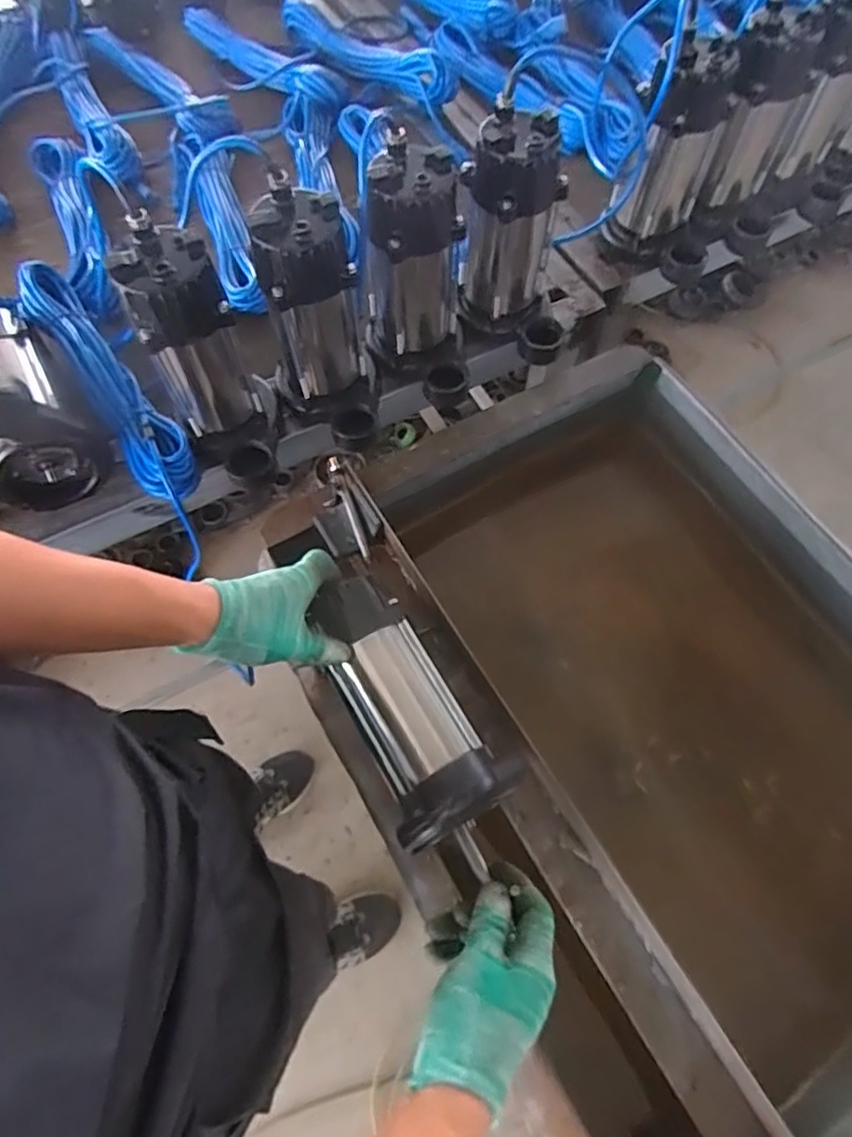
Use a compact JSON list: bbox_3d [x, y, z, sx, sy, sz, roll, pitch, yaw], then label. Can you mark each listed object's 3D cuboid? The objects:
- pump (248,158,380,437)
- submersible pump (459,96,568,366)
[{"bbox_3d":[-0.112,-0.245,0.652,0.111,0.219,0.143,-14,66,-7],"label":"pump"},{"bbox_3d":[0.107,-0.365,0.718,0.130,0.230,0.114,8,65,4],"label":"submersible pump"}]

